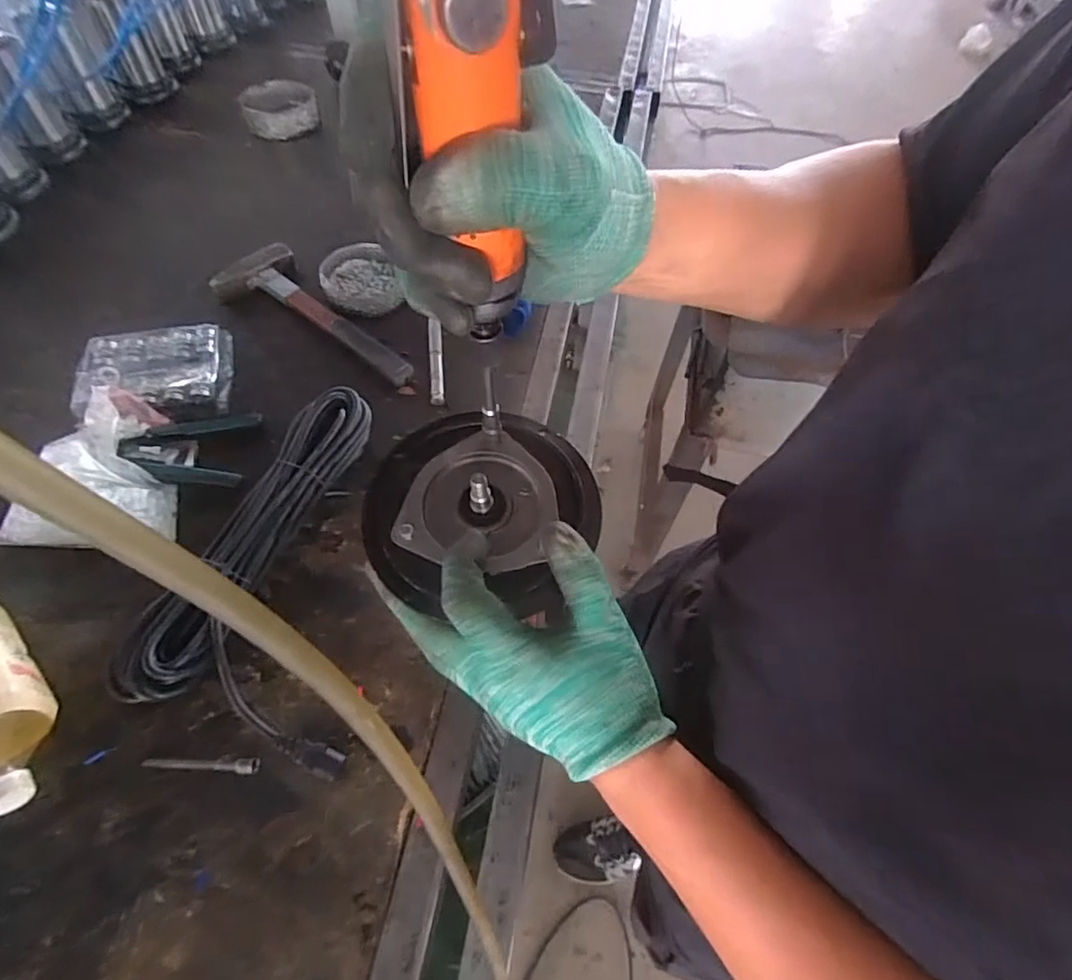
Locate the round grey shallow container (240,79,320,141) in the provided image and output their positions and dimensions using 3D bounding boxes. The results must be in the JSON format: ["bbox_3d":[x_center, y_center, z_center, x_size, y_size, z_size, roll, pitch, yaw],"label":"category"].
[{"bbox_3d":[-0.508,-0.754,1.137,0.144,0.055,0.131,-13,57,-11],"label":"round grey shallow container"}]

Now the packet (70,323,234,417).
[{"bbox_3d":[-0.486,-0.151,0.735,0.179,0.035,0.149,-10,57,-9],"label":"packet"}]

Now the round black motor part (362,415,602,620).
[{"bbox_3d":[-0.033,0.004,0.345,0.140,0.037,0.129,1,56,-2],"label":"round black motor part"}]

